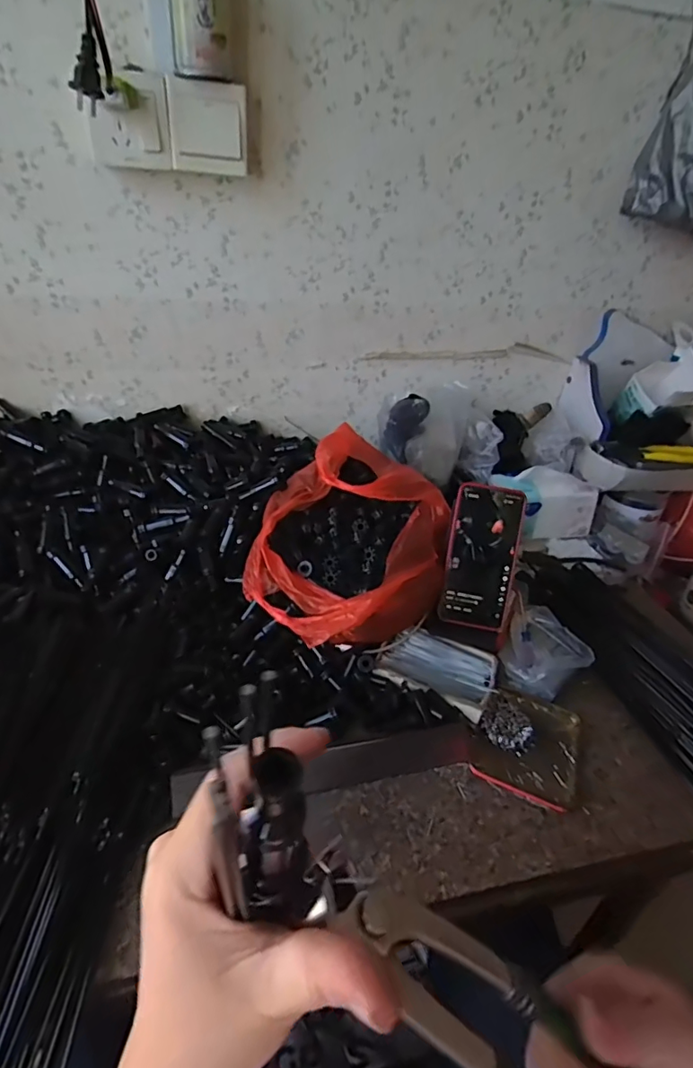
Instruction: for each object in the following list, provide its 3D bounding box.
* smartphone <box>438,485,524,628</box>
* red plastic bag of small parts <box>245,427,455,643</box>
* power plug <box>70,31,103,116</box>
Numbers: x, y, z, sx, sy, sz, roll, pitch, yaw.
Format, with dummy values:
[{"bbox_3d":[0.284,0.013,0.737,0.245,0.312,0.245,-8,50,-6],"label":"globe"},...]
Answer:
[{"bbox_3d":[0.156,0.027,0.604,0.078,0.163,0.014,9,2,9],"label":"smartphone"},{"bbox_3d":[0.008,0.002,0.621,0.217,0.150,0.264,7,33,7],"label":"red plastic bag of small parts"},{"bbox_3d":[-0.228,-0.400,0.456,0.026,0.055,0.011,-11,35,-20],"label":"power plug"}]

